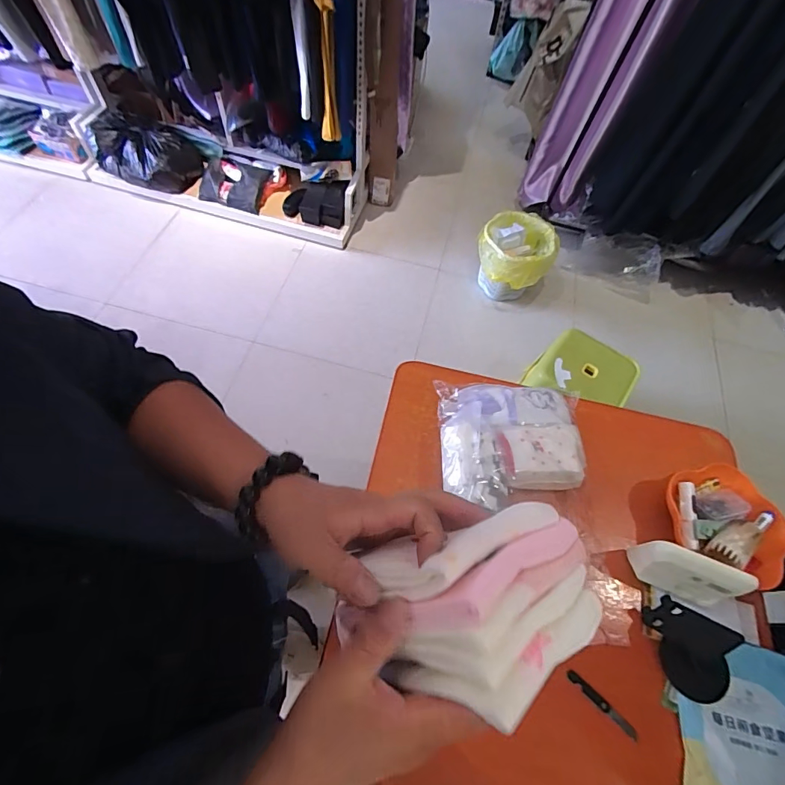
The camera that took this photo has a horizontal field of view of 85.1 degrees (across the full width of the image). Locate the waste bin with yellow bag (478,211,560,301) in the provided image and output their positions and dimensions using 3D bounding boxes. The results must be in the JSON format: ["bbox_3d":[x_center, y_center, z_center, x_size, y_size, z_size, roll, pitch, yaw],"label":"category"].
[{"bbox_3d":[0.473,-0.512,1.715,0.284,0.274,0.284,20,62,6],"label":"waste bin with yellow bag"}]

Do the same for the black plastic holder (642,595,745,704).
[{"bbox_3d":[0.425,0.359,0.590,0.083,0.093,0.130,-27,67,-18],"label":"black plastic holder"}]

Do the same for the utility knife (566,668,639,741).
[{"bbox_3d":[0.294,0.439,0.602,0.107,0.006,0.013,42,68,17],"label":"utility knife"}]

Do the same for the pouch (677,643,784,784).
[{"bbox_3d":[0.482,0.476,0.576,0.175,0.029,0.240,15,62,4],"label":"pouch"}]

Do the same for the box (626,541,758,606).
[{"bbox_3d":[0.431,0.268,0.630,0.140,0.096,0.041,23,62,8],"label":"box"}]

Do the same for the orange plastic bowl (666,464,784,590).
[{"bbox_3d":[0.543,0.205,0.692,0.175,0.046,0.182,20,62,7],"label":"orange plastic bowl"}]

